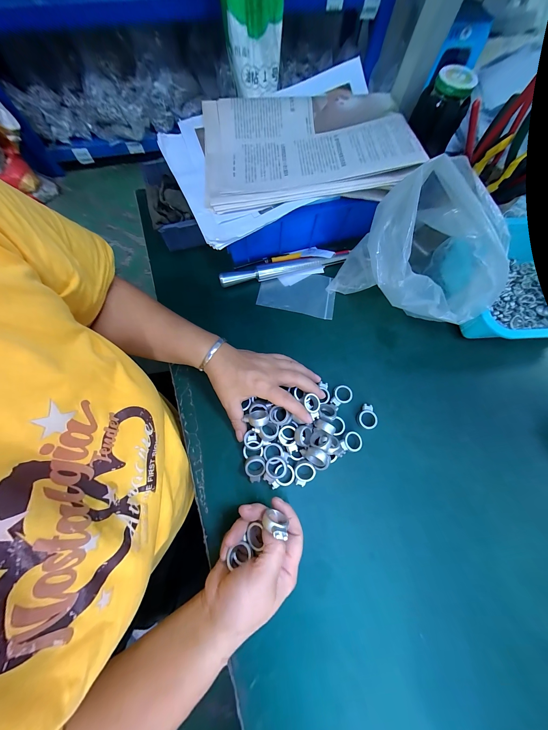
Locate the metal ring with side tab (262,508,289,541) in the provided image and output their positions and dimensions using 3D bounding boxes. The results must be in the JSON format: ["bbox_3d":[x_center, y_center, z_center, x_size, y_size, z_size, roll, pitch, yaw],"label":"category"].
[{"bbox_3d":[0.001,0.156,0.231,0.022,0.028,0.014,19,72,4],"label":"metal ring with side tab"}]

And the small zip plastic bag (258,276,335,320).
[{"bbox_3d":[0.039,-0.120,0.387,0.122,0.006,0.076,11,72,2],"label":"small zip plastic bag"}]

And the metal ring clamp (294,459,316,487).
[{"bbox_3d":[0.037,0.136,0.295,0.027,0.011,0.036,32,98,3],"label":"metal ring clamp"}]

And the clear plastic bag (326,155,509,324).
[{"bbox_3d":[0.179,-0.137,0.309,0.156,0.178,0.160,-3,72,-4],"label":"clear plastic bag"}]

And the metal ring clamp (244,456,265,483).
[{"bbox_3d":[-0.023,0.132,0.296,0.025,0.019,0.032,-9,72,-5],"label":"metal ring clamp"}]

